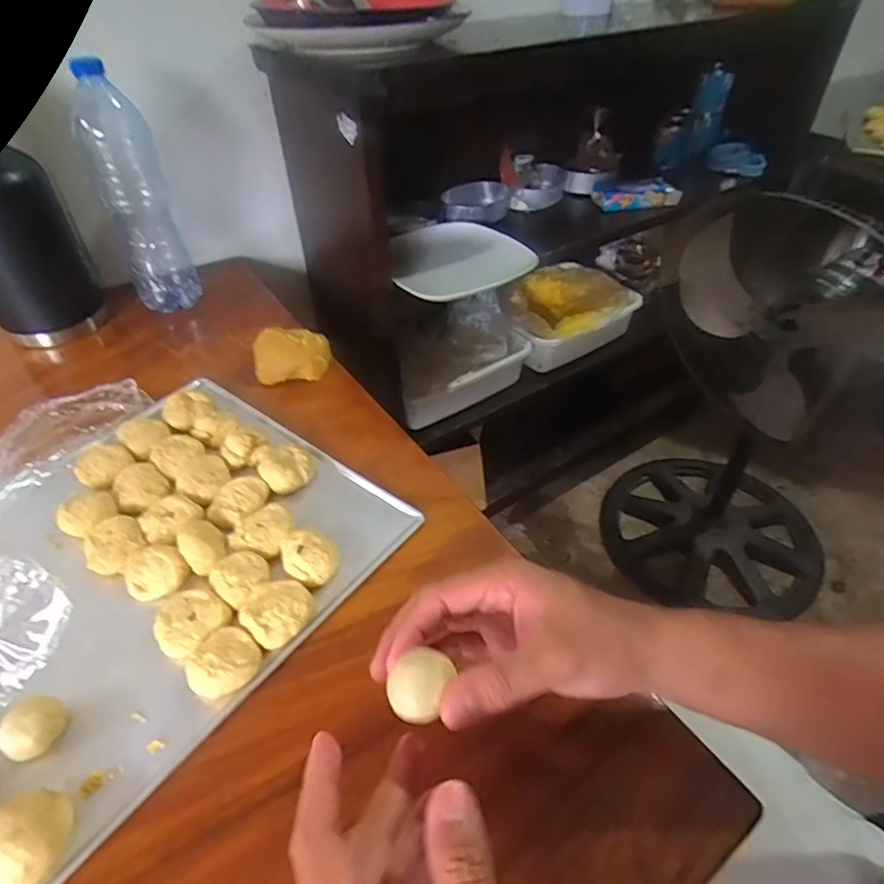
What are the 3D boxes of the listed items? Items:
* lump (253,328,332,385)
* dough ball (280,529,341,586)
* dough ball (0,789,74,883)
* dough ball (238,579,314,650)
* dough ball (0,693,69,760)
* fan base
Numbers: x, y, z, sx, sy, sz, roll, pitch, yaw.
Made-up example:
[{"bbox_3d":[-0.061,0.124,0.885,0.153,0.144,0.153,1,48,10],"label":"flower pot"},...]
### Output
[{"bbox_3d":[-0.172,-0.099,0.629,0.084,0.048,0.045,-2,44,-2],"label":"lump"},{"bbox_3d":[-0.105,0.095,0.442,0.041,0.028,0.045,0,44,0],"label":"dough ball"},{"bbox_3d":[-0.230,0.220,0.303,0.037,0.030,0.045,1,44,2],"label":"dough ball"},{"bbox_3d":[-0.123,0.126,0.410,0.049,0.020,0.048,0,44,0],"label":"dough ball"},{"bbox_3d":[-0.257,0.179,0.345,0.029,0.029,0.035,21,48,21],"label":"dough ball"},{"bbox_3d":[0.660,0.197,1.368,0.490,0.044,0.475,8,44,8],"label":"fan base"}]

